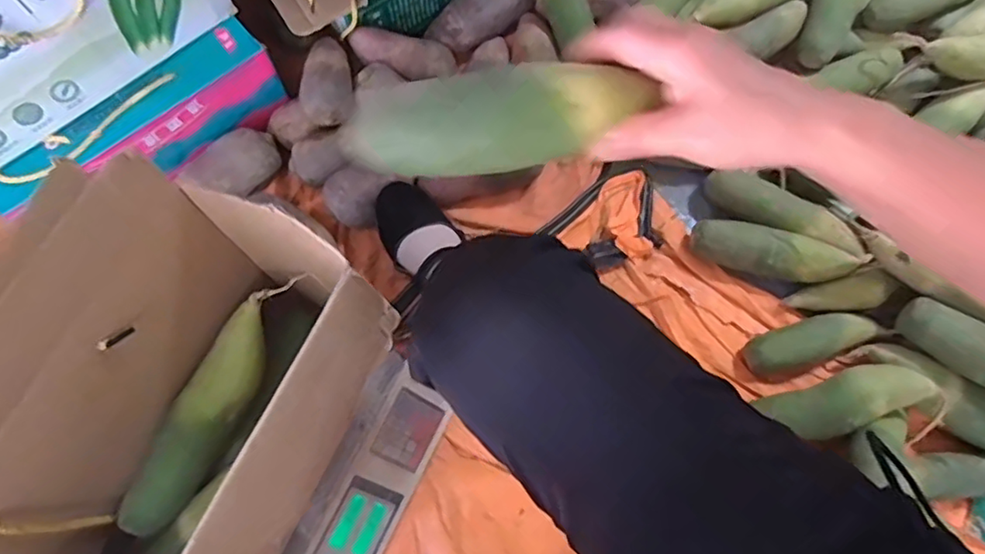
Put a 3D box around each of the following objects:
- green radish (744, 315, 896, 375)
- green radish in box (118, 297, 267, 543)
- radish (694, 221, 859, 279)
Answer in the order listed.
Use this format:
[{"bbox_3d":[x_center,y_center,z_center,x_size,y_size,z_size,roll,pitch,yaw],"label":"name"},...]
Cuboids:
[{"bbox_3d":[0.392,0.080,0.737,0.160,0.047,0.055,-15,75,-5],"label":"green radish"},{"bbox_3d":[-0.252,0.116,0.529,0.060,0.051,0.235,20,75,4],"label":"green radish in box"},{"bbox_3d":[0.349,-0.032,0.761,0.188,0.052,0.049,17,75,4],"label":"radish"}]

